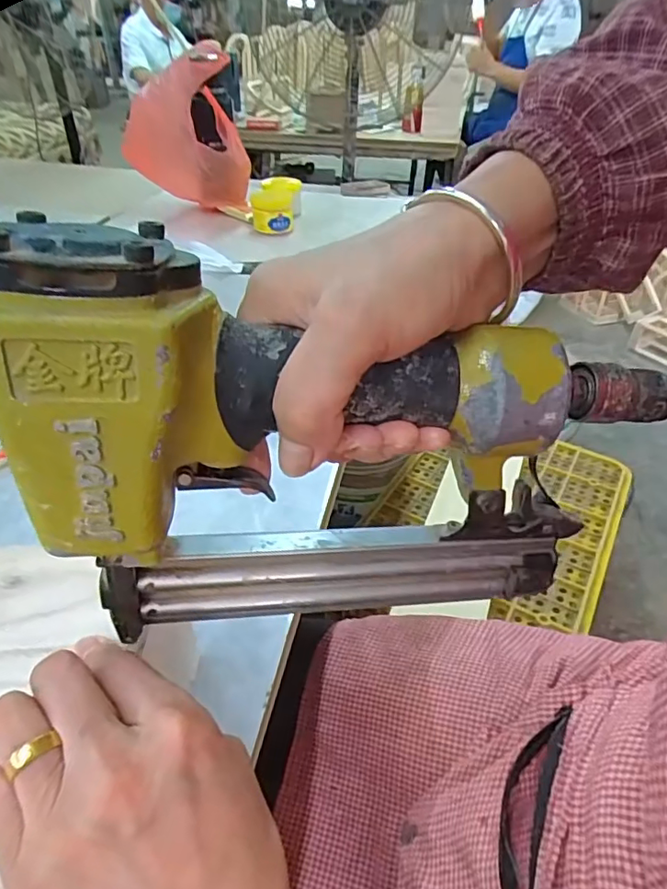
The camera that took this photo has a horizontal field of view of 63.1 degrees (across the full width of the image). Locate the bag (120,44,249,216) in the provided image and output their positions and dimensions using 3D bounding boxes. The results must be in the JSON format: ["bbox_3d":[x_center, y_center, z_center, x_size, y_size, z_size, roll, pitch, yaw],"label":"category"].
[{"bbox_3d":[-0.312,-0.630,1.105,0.179,0.253,0.351,-20,42,-20],"label":"bag"}]

